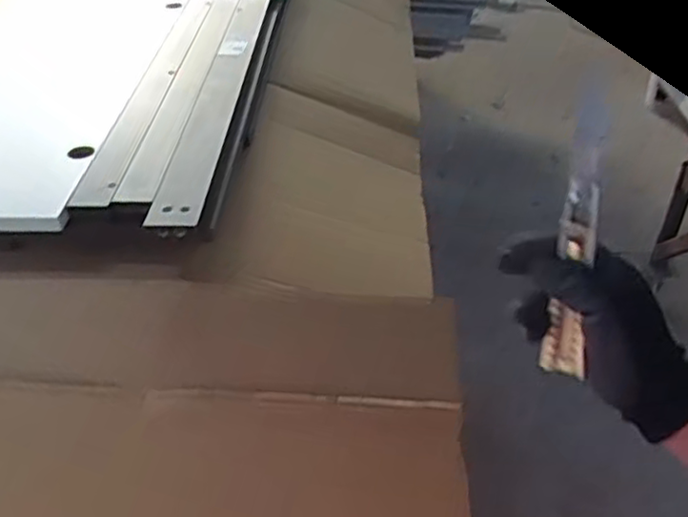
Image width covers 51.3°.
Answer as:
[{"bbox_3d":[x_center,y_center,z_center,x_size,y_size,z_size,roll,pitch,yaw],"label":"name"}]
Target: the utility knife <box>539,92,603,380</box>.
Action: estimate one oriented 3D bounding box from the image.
[{"bbox_3d":[0.166,-0.010,0.509,0.026,0.200,0.019,8,14,15],"label":"utility knife"}]

